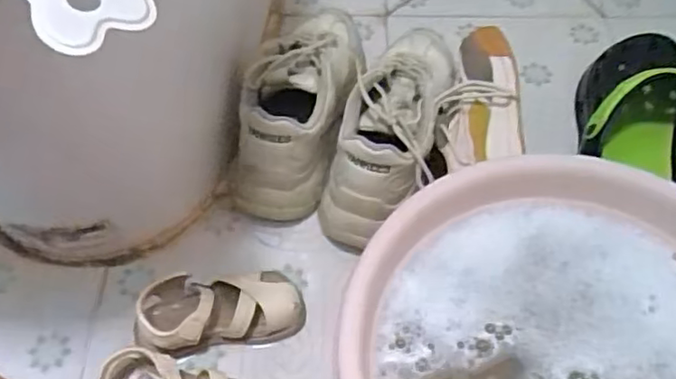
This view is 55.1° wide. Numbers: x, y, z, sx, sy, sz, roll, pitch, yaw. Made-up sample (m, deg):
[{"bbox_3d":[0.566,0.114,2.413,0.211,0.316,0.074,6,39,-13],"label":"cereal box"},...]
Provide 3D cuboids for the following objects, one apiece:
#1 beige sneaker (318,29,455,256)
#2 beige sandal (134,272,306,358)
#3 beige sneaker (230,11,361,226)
[{"bbox_3d":[0.064,-0.073,0.698,0.086,0.116,0.277,17,58,11],"label":"beige sneaker"},{"bbox_3d":[-0.109,0.115,0.614,0.148,0.053,0.064,-10,56,-7],"label":"beige sandal"},{"bbox_3d":[-0.041,-0.120,0.732,0.096,0.116,0.304,6,55,4],"label":"beige sneaker"}]

